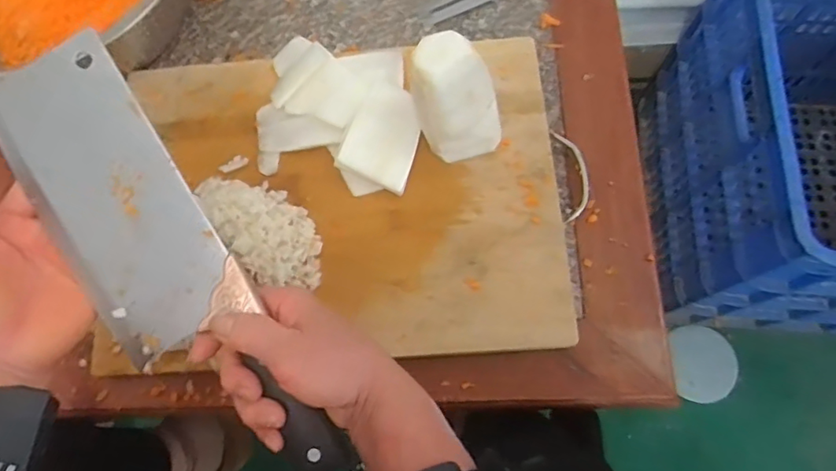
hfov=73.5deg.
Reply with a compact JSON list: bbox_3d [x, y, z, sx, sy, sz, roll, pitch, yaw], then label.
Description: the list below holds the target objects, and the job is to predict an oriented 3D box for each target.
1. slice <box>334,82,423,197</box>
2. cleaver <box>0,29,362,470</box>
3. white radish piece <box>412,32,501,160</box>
[{"bbox_3d":[-0.026,-0.081,0.452,0.057,0.007,0.080,23,77,-9],"label":"slice"},{"bbox_3d":[-0.141,0.023,0.321,0.086,0.017,0.296,-37,87,-9],"label":"cleaver"},{"bbox_3d":[0.028,-0.099,0.421,0.071,0.109,0.047,-10,73,-1],"label":"white radish piece"}]

